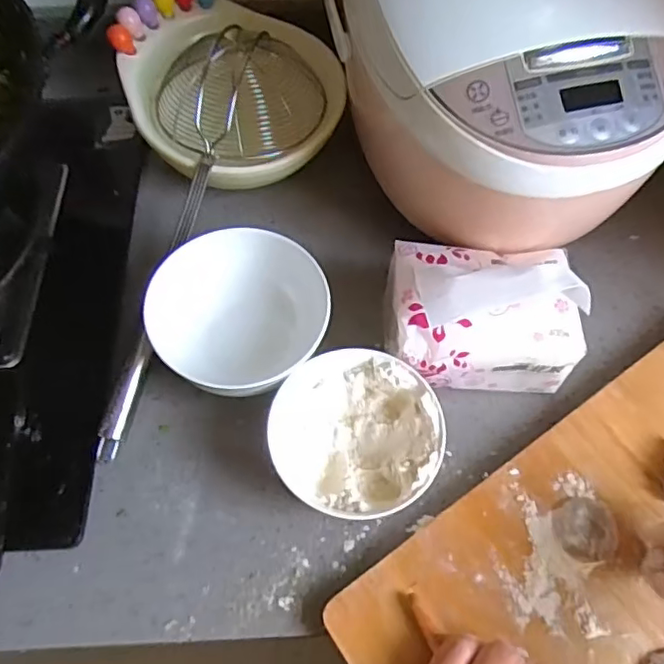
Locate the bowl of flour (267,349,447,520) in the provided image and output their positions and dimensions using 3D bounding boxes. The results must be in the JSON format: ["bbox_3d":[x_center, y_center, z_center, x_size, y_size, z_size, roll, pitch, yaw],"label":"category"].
[{"bbox_3d":[0.016,0.076,0.412,0.111,0.065,0.105,0,62,0],"label":"bowl of flour"}]

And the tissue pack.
[{"bbox_3d":[0.104,-0.022,0.423,0.130,0.105,0.096,-2,62,-1],"label":"tissue pack"}]

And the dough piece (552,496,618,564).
[{"bbox_3d":[0.167,0.128,0.386,0.040,0.011,0.041,-3,59,-2],"label":"dough piece"}]

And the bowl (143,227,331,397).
[{"bbox_3d":[-0.065,-0.008,0.453,0.123,0.081,0.107,28,65,14],"label":"bowl"}]

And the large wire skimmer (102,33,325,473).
[{"bbox_3d":[-0.119,-0.096,0.486,0.135,0.064,0.390,15,73,9],"label":"large wire skimmer"}]

